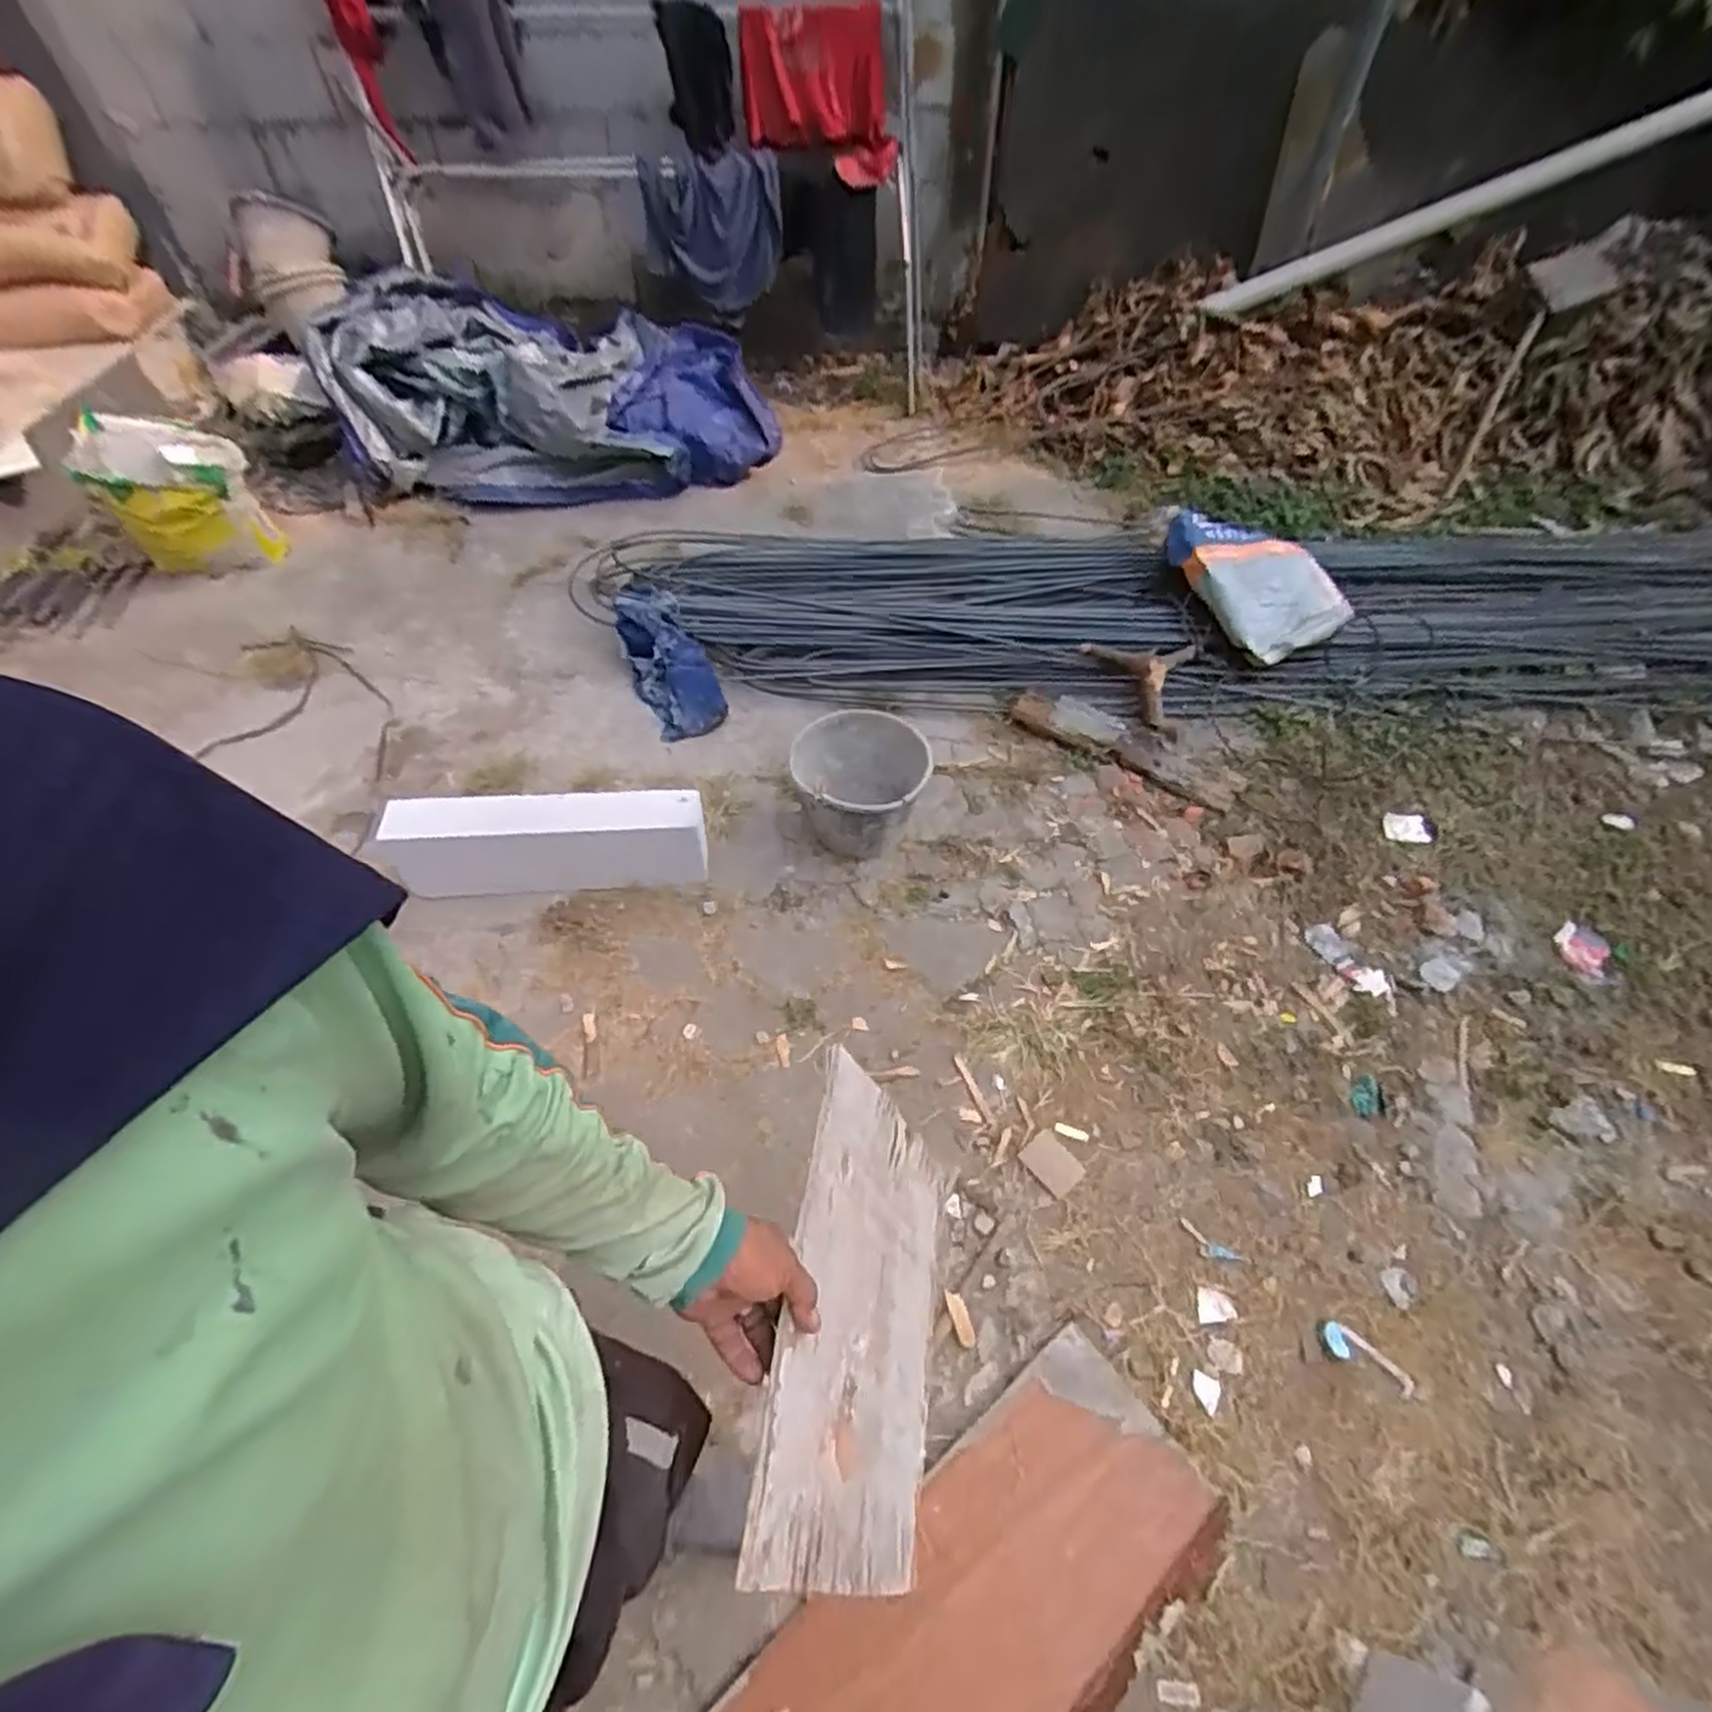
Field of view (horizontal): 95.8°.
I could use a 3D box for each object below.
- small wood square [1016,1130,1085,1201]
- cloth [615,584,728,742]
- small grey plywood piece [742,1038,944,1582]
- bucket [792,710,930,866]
[{"bbox_3d":[0.337,0.529,1.330,0.076,0.006,0.093,-32,59,-21],"label":"small wood square"},{"bbox_3d":[-0.453,-0.467,1.851,0.171,0.094,0.387,-27,90,-20],"label":"cloth"},{"bbox_3d":[0.013,0.402,0.680,0.012,0.287,0.359,-10,45,23],"label":"small grey plywood piece"},{"bbox_3d":[0.020,-0.140,1.608,0.271,0.209,0.244,-11,54,-8],"label":"bucket"}]

